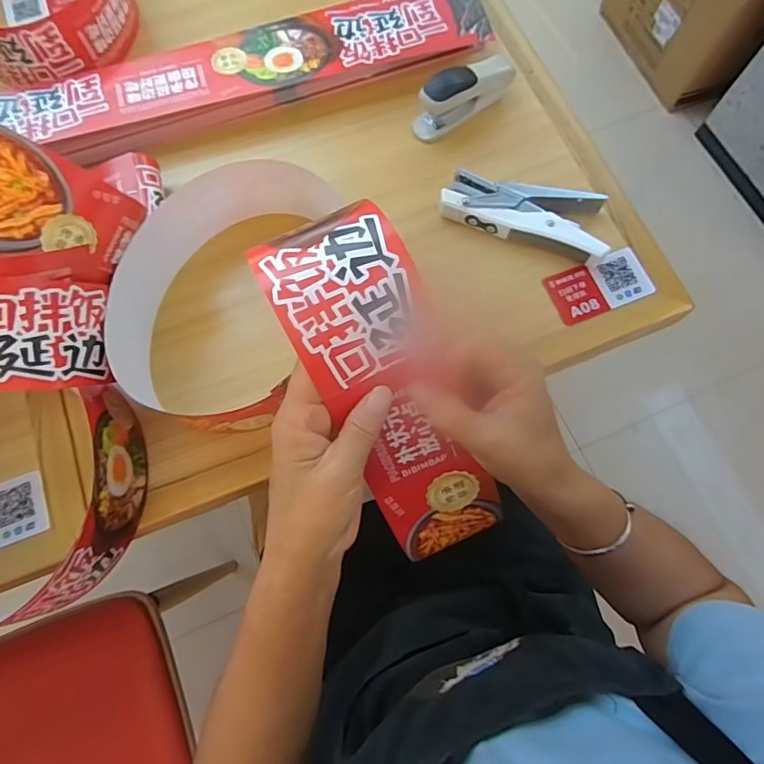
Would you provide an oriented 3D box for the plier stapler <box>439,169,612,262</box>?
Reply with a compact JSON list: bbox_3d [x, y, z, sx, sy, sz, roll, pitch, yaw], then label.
[{"bbox_3d":[0.145,-0.175,0.502,0.160,0.032,0.069,17,75,5],"label":"plier stapler"}]

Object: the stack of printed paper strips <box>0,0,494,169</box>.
[{"bbox_3d":[-0.141,-0.334,0.535,0.525,0.032,0.128,-16,77,-5],"label":"stack of printed paper strips"}]

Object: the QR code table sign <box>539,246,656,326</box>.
[{"bbox_3d":[0.217,-0.097,0.492,0.098,0.007,0.054,-21,79,-6],"label":"QR code table sign"}]

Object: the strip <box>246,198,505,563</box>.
[{"bbox_3d":[0.009,0.021,0.322,0.079,0.046,0.252,-26,116,-7],"label":"strip"}]

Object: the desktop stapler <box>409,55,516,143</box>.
[{"bbox_3d":[0.089,-0.312,0.533,0.120,0.046,0.041,-29,76,-8],"label":"desktop stapler"}]

